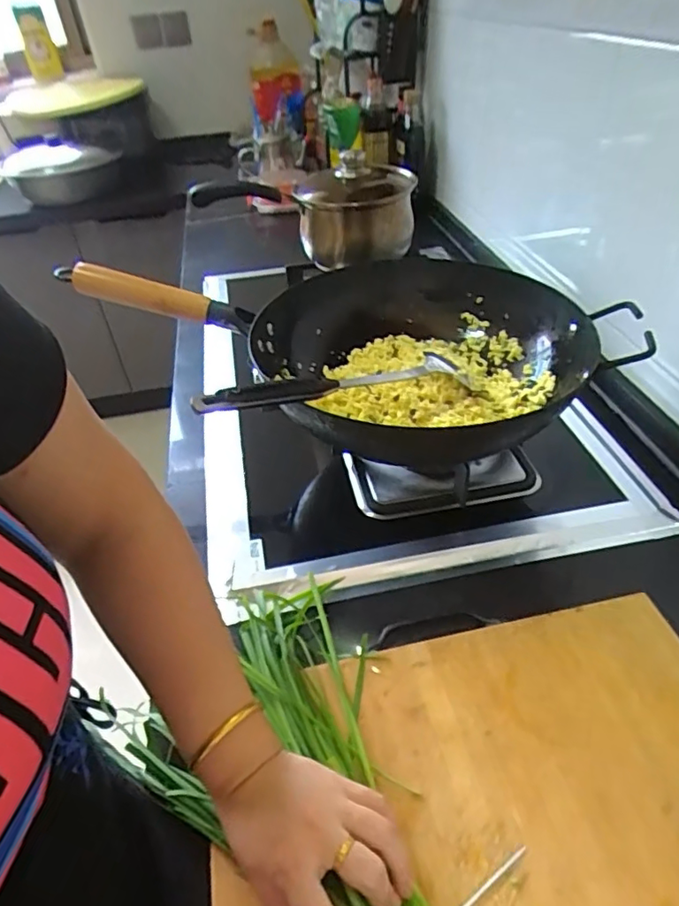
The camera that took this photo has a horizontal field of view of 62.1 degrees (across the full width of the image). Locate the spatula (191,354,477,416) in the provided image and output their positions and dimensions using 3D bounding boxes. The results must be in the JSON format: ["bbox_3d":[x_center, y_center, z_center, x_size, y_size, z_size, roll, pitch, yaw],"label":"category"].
[{"bbox_3d":[0.014,-0.061,0.504,0.056,0.028,0.300,30,30,35],"label":"spatula"}]

